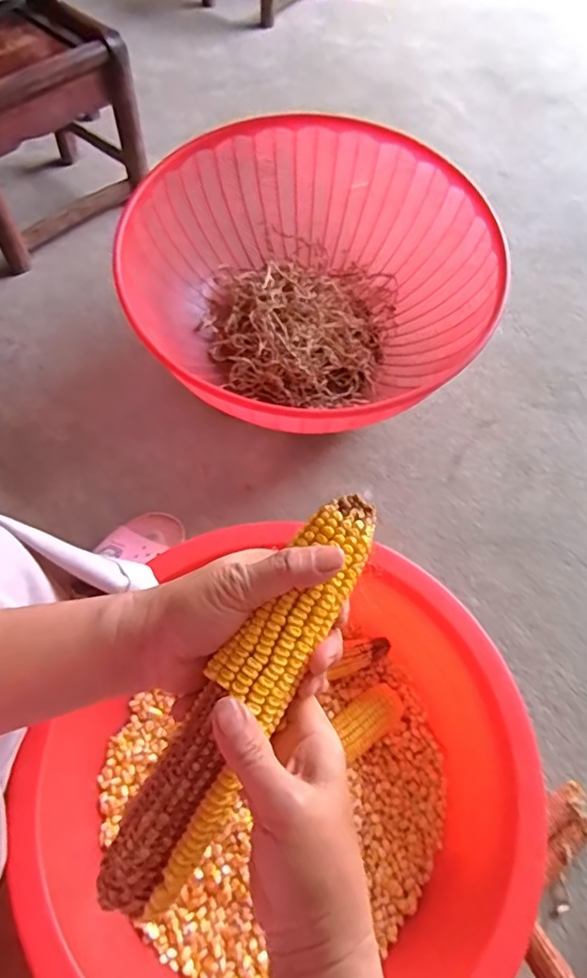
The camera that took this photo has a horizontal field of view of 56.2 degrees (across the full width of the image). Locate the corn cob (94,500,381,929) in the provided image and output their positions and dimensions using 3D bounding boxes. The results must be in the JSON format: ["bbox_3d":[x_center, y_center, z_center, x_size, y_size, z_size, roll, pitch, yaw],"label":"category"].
[{"bbox_3d":[-0.022,0.106,0.293,0.048,0.034,0.228,30,81,14],"label":"corn cob"}]

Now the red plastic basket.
[{"bbox_3d":[0.042,-0.336,0.924,0.518,0.249,0.565,1,62,-1],"label":"red plastic basket"}]

